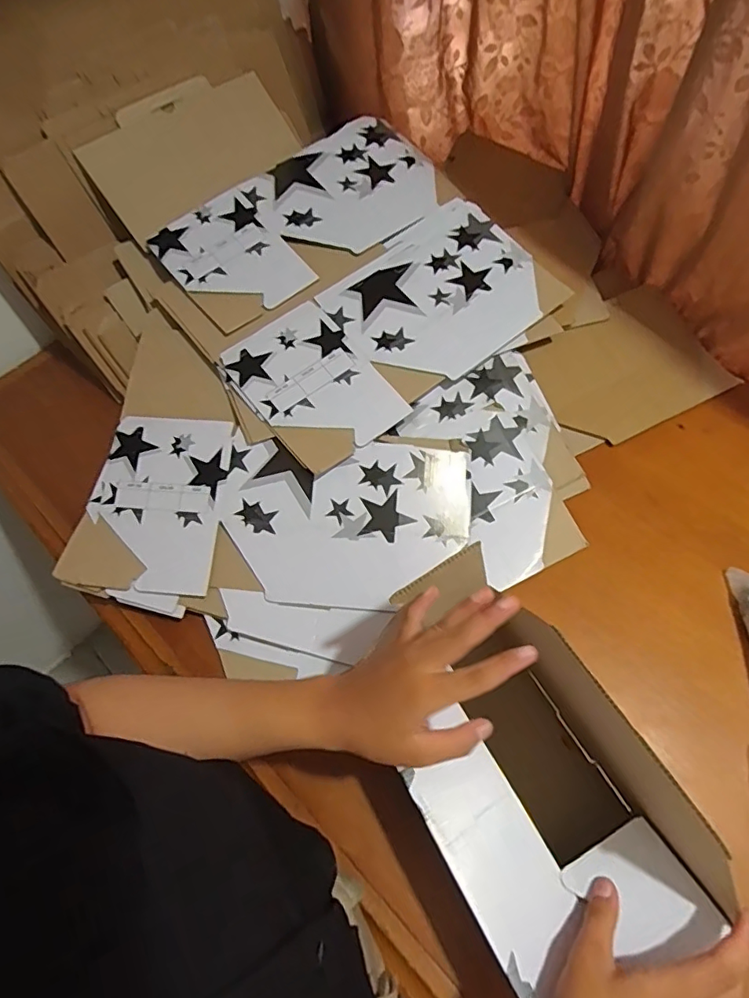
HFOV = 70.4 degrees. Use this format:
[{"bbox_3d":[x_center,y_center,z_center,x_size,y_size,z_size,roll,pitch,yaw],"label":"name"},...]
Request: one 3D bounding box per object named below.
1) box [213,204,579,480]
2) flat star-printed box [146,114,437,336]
[{"bbox_3d":[0.031,-0.217,0.660,0.409,0.009,0.203,-38,76,-15],"label":"box"},{"bbox_3d":[-0.087,-0.389,0.718,0.401,0.015,0.194,-38,78,-17],"label":"flat star-printed box"}]

